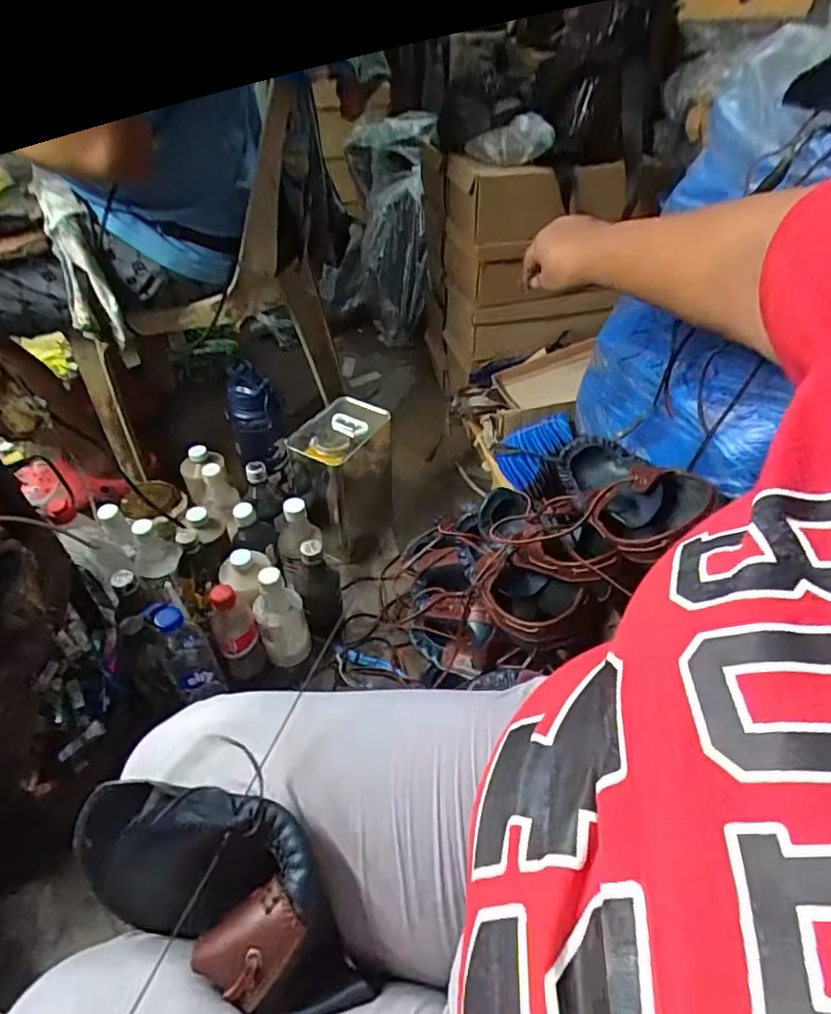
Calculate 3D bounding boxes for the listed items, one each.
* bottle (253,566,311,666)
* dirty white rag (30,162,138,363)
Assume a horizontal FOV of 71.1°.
[{"bbox_3d":[-0.192,0.154,0.823,0.066,0.171,0.057,-16,45,-15],"label":"bottle"},{"bbox_3d":[-0.440,-0.306,0.773,0.063,0.240,0.039,-25,25,-24],"label":"dirty white rag"}]

